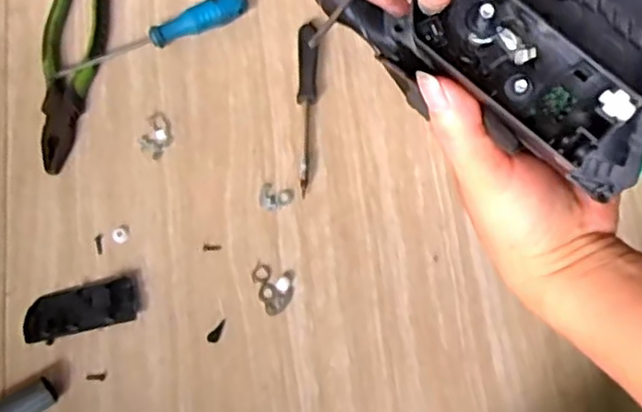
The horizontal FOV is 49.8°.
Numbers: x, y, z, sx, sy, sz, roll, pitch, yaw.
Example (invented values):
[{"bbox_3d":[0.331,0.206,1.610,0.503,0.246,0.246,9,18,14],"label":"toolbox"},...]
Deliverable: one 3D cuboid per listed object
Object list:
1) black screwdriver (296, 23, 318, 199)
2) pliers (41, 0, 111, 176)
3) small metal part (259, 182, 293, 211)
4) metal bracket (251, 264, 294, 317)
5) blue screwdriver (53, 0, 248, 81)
[{"bbox_3d":[-0.014,-0.097,0.654,0.019,0.020,0.172,2,73,-2],"label":"black screwdriver"},{"bbox_3d":[-0.236,-0.129,0.653,0.057,0.021,0.193,1,73,-2],"label":"pliers"},{"bbox_3d":[-0.043,-0.007,0.636,0.030,0.004,0.024,24,74,5],"label":"small metal part"},{"bbox_3d":[-0.040,0.072,0.618,0.034,0.004,0.045,-20,75,-8],"label":"metal bracket"},{"bbox_3d":[-0.161,-0.165,0.665,0.190,0.025,0.029,-24,76,-9],"label":"blue screwdriver"}]

